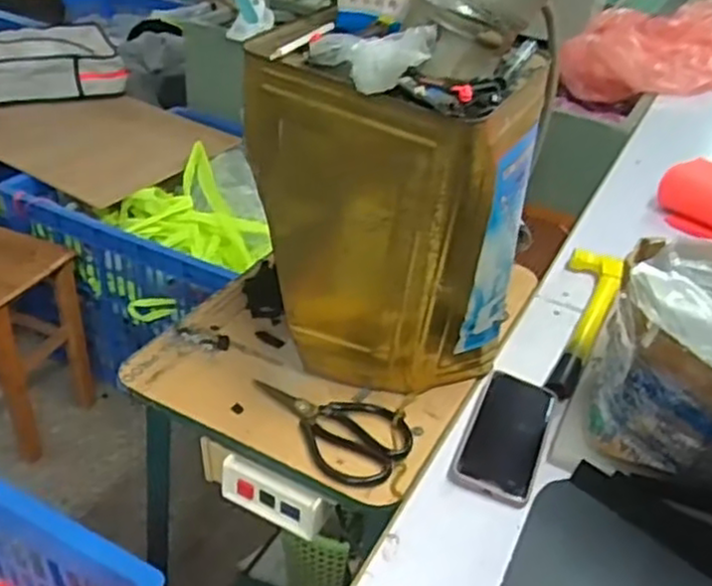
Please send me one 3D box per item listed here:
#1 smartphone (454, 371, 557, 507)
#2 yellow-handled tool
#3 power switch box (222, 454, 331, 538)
[{"bbox_3d":[0.157,0.145,0.747,0.076,0.013,0.165,16,37,16],"label":"smartphone"},{"bbox_3d":[0.279,0.028,0.903,0.070,0.041,0.307,18,37,18],"label":"yellow-handled tool"},{"bbox_3d":[-0.081,0.201,0.717,0.116,0.050,0.028,18,37,18],"label":"power switch box"}]

